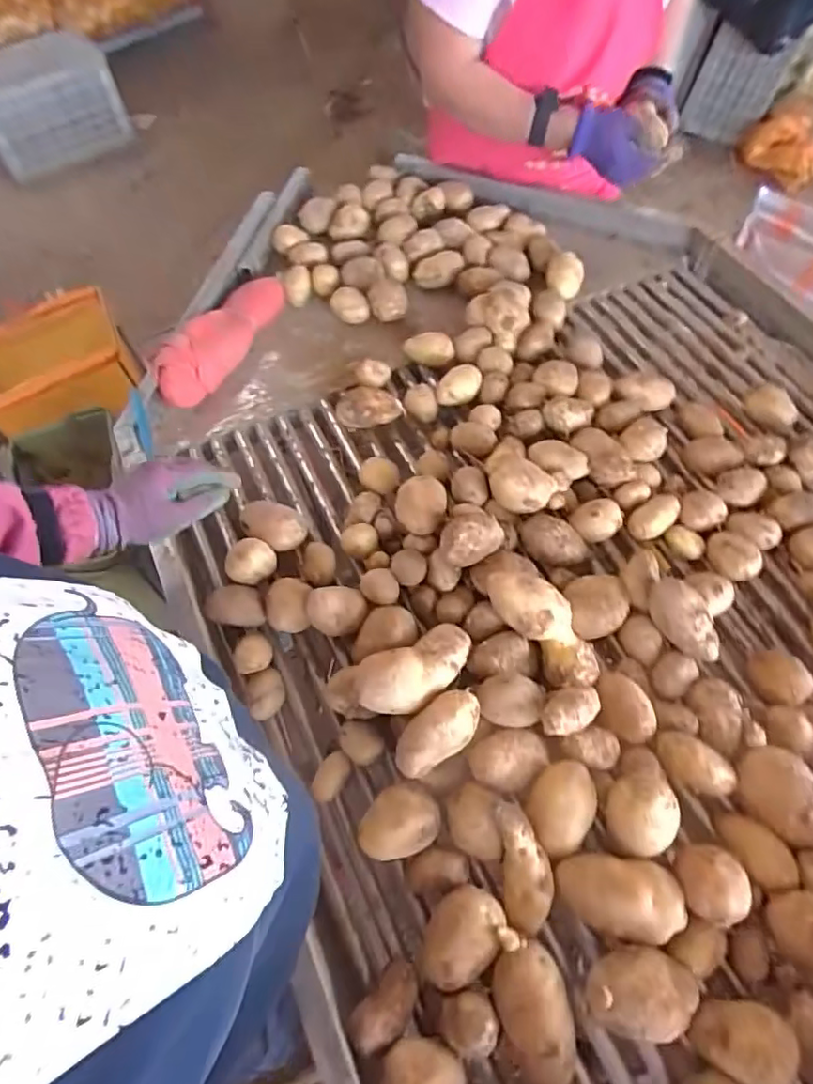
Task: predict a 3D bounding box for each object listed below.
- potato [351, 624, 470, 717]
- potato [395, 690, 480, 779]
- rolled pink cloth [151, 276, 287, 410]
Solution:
[{"bbox_3d":[0.011,0.131,0.590,0.125,0.067,0.065,-28,68,-13],"label":"potato"},{"bbox_3d":[0.031,0.186,0.562,0.093,0.046,0.048,-40,71,-17],"label":"potato"},{"bbox_3d":[-0.276,-0.315,0.865,0.064,0.083,0.262,26,67,11],"label":"rolled pink cloth"}]

